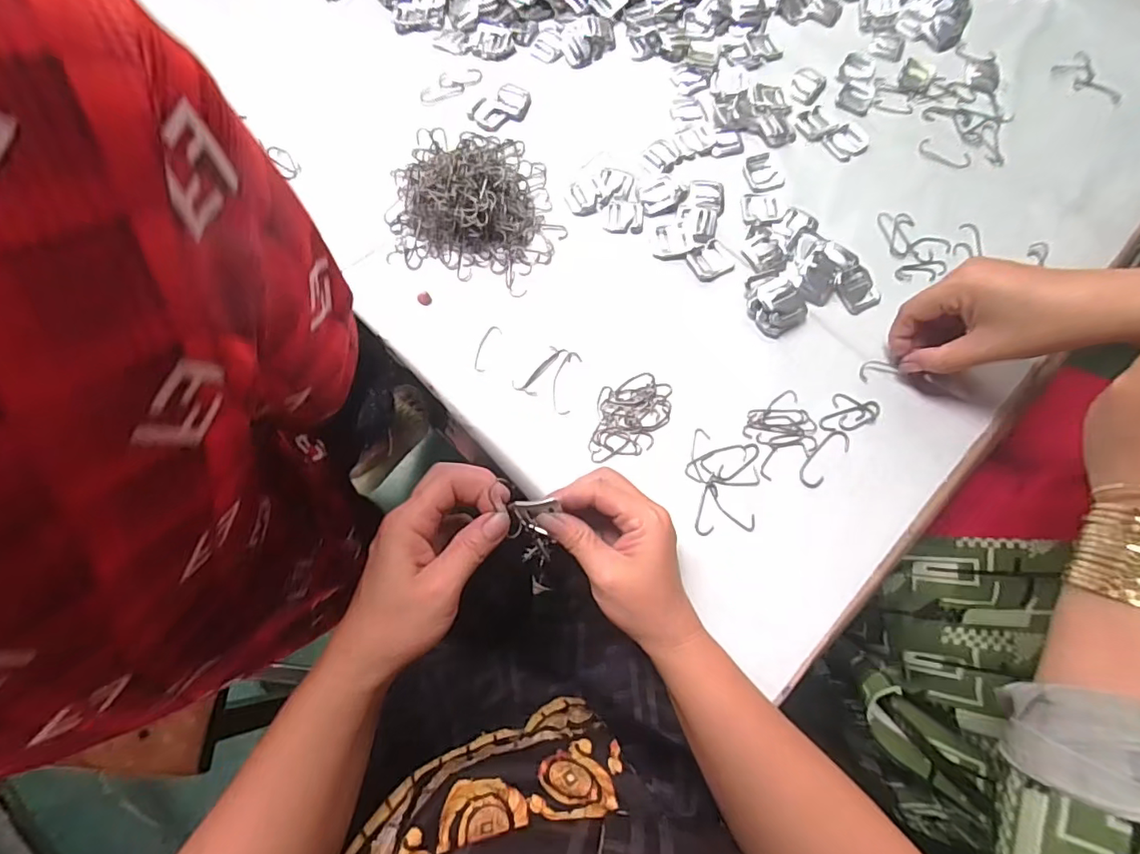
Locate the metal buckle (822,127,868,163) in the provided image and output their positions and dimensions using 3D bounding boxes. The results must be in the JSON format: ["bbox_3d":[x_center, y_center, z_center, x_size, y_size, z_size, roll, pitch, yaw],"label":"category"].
[{"bbox_3d":[0.251,-0.258,0.490,0.037,0.004,0.031,-32,74,-10],"label":"metal buckle"}]

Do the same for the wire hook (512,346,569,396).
[{"bbox_3d":[-0.022,-0.045,0.421,0.018,0.004,0.050,39,76,12],"label":"wire hook"}]

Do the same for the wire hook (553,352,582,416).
[{"bbox_3d":[-0.004,-0.035,0.420,0.017,0.004,0.052,12,72,4],"label":"wire hook"}]

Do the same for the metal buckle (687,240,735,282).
[{"bbox_3d":[0.117,-0.138,0.451,0.032,0.004,0.032,-26,74,-8],"label":"metal buckle"}]

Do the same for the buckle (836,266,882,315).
[{"bbox_3d":[0.235,-0.112,0.442,0.032,0.007,0.035,-23,73,-8],"label":"buckle"}]

